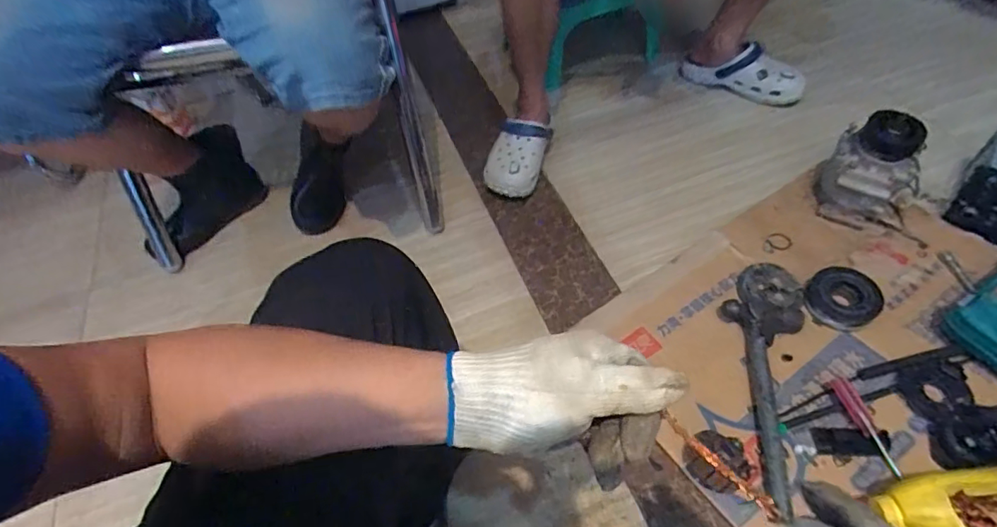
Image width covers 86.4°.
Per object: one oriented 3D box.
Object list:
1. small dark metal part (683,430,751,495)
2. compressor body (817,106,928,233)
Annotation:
[{"bbox_3d":[0.288,0.267,0.715,0.061,0.073,0.075,-14,51,-7],"label":"small dark metal part"},{"bbox_3d":[0.664,-0.168,0.948,0.151,0.193,0.122,34,61,28],"label":"compressor body"}]

